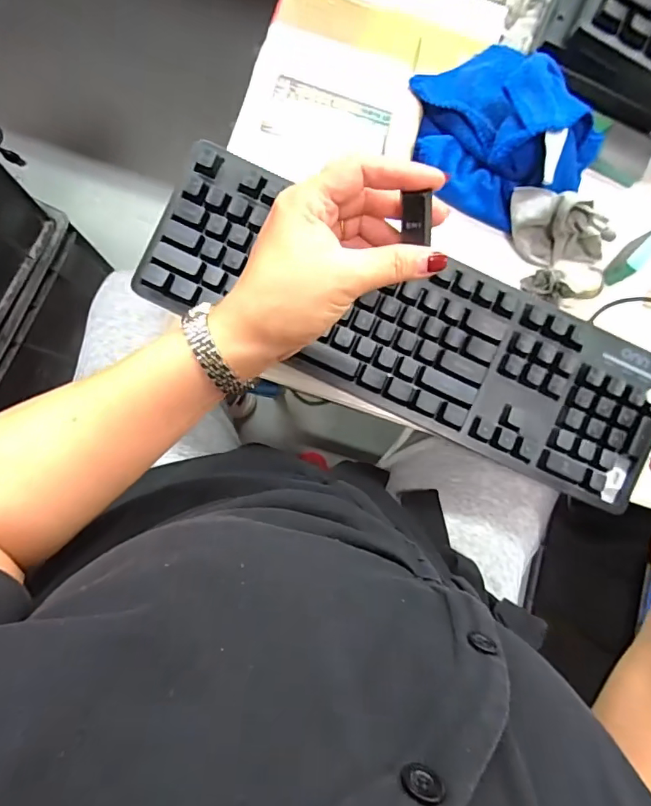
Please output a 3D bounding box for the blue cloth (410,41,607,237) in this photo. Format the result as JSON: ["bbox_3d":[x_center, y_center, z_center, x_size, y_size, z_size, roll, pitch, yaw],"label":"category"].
[{"bbox_3d":[0.143,-0.226,0.403,0.119,0.064,0.154,-44,90,-5],"label":"blue cloth"}]

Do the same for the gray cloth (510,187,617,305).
[{"bbox_3d":[0.195,-0.128,0.405,0.091,0.038,0.078,12,85,-3],"label":"gray cloth"}]

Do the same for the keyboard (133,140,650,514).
[{"bbox_3d":[0.068,-0.057,0.402,0.432,0.036,0.132,23,85,-2],"label":"keyboard"}]

